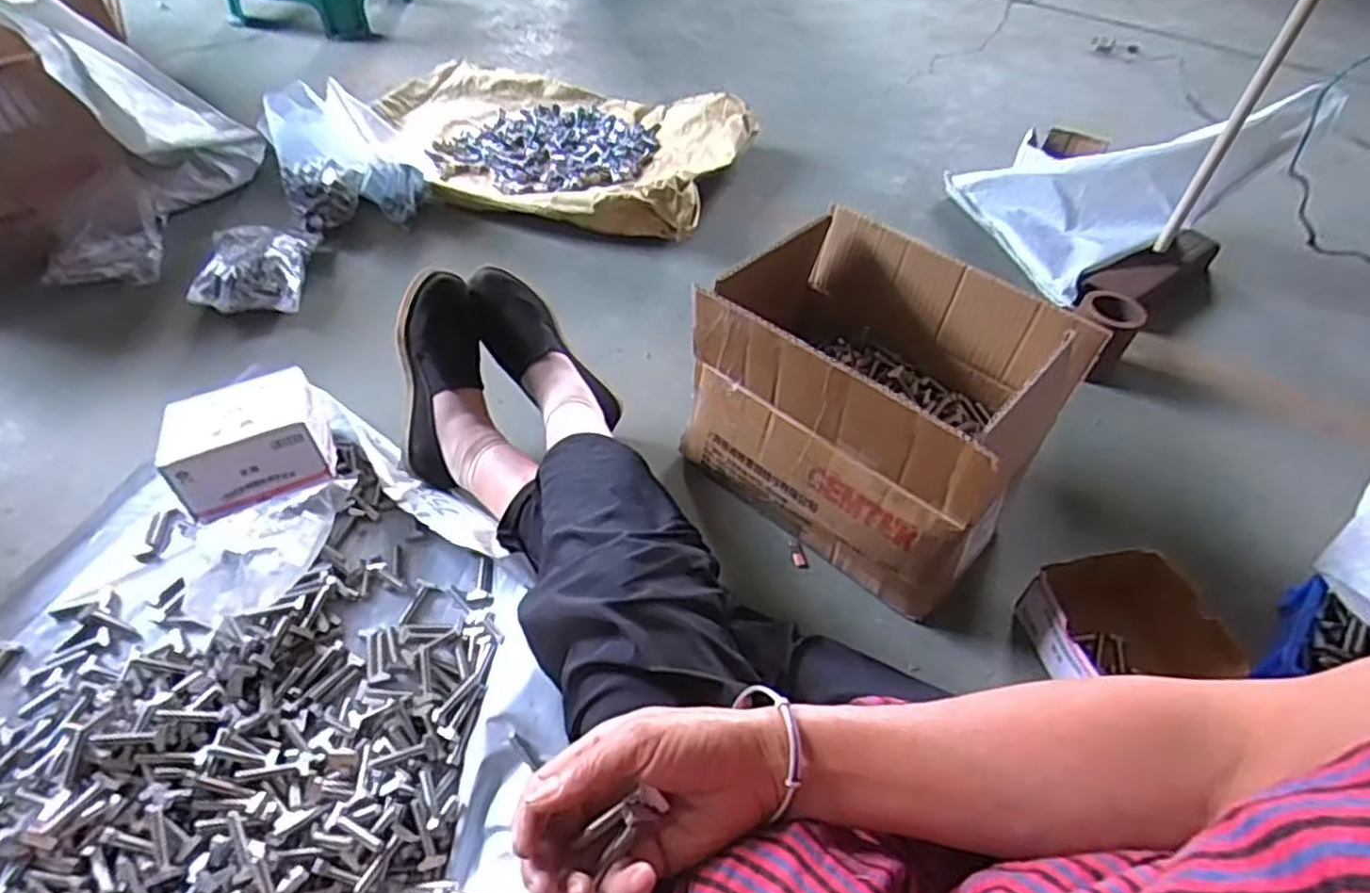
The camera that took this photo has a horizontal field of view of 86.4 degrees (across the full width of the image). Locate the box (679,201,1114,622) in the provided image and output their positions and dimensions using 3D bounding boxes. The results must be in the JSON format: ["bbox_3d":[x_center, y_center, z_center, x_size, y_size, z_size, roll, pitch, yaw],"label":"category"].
[{"bbox_3d":[0.204,-0.056,0.801,0.341,0.249,0.251,35,57,27],"label":"box"}]

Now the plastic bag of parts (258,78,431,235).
[{"bbox_3d":[-0.556,-0.478,1.199,0.212,0.190,0.125,-20,52,-20],"label":"plastic bag of parts"}]

